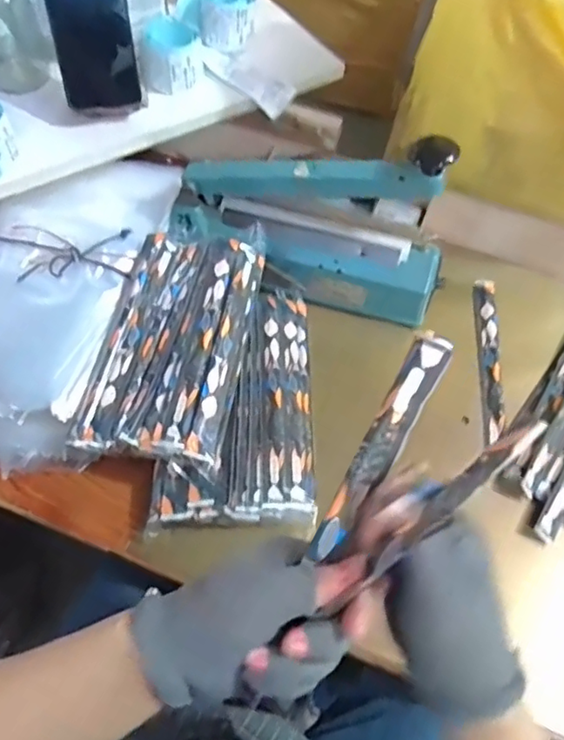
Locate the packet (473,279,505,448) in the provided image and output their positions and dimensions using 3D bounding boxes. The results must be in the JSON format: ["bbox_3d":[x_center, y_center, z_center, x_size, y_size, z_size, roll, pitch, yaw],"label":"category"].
[{"bbox_3d":[0.231,-0.015,0.647,0.023,0.010,0.209,8,59,1],"label":"packet"}]

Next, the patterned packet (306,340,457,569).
[{"bbox_3d":[0.051,0.043,0.307,0.019,0.005,0.131,29,92,13],"label":"patterned packet"}]

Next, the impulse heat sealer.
[{"bbox_3d":[0.027,-0.159,0.611,0.298,0.183,0.079,13,59,3],"label":"impulse heat sealer"}]

